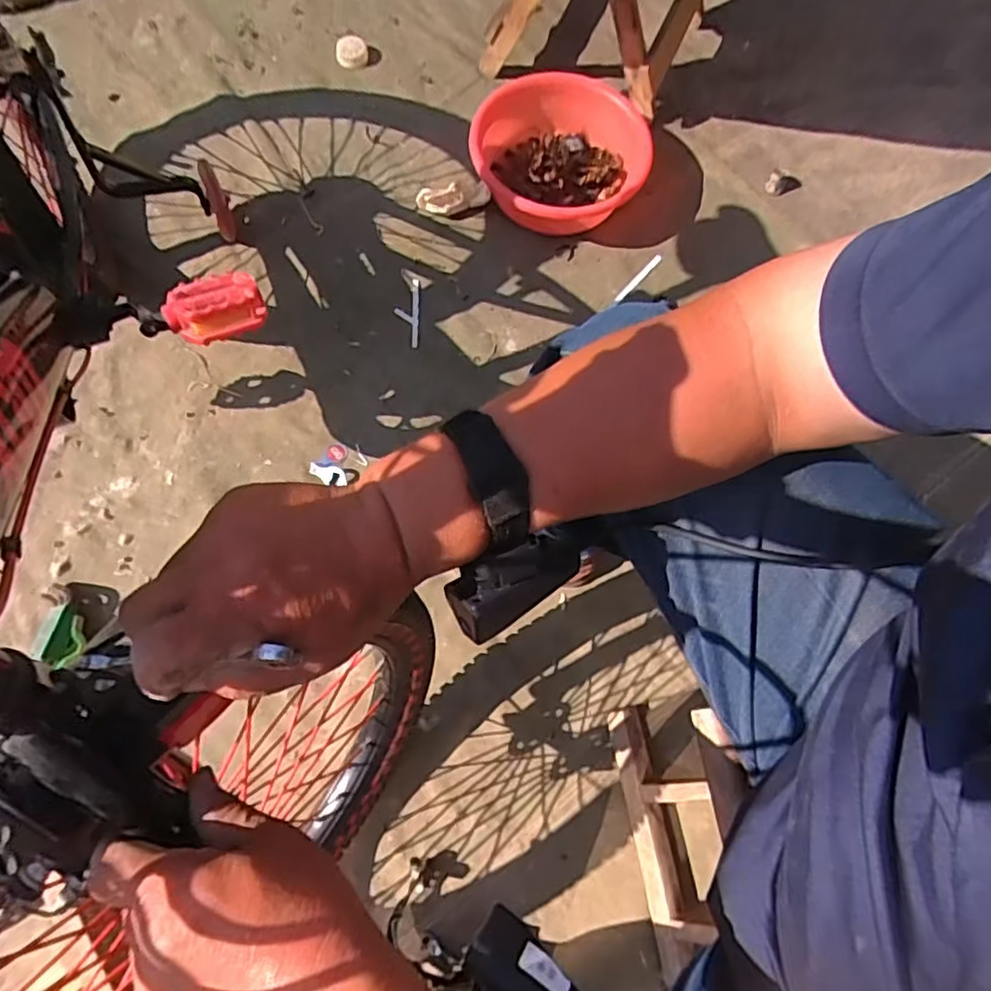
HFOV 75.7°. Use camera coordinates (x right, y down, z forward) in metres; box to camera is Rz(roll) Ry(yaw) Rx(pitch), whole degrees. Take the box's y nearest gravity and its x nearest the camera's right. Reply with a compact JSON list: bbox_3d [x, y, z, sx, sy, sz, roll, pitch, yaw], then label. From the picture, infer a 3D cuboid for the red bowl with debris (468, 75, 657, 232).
[{"bbox_3d":[0.101,-0.508,0.953,0.249,0.151,0.233,1,73,-2],"label":"red bowl with debris"}]

